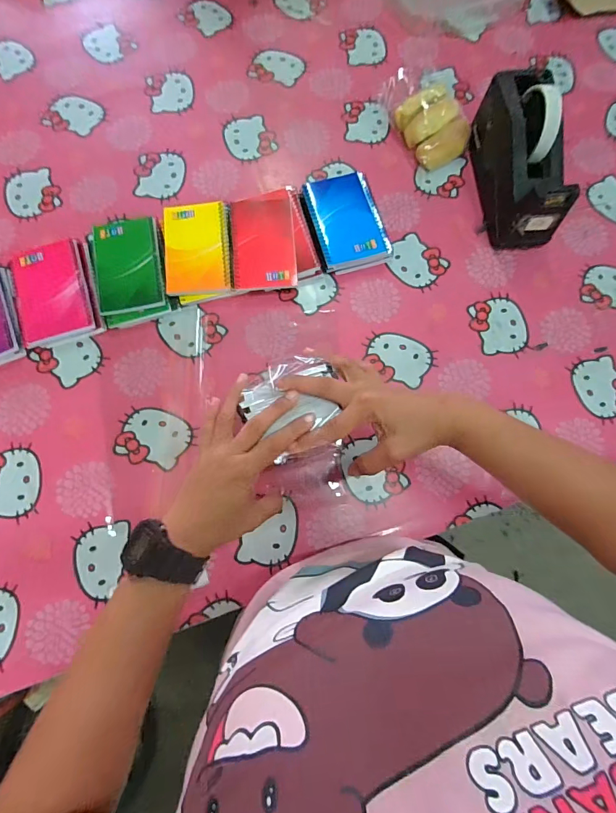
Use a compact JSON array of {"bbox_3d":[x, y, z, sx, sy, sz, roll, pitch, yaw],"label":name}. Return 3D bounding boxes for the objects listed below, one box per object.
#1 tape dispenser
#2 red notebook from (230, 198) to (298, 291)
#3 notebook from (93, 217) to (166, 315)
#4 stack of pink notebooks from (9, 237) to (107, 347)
[{"bbox_3d":[0.285,-0.324,0.512,0.078,0.116,0.202,-5,77,-3],"label":"tape dispenser"},{"bbox_3d":[-0.059,-0.218,0.521,0.082,0.009,0.130,-4,76,-3],"label":"red notebook"},{"bbox_3d":[-0.235,-0.188,0.512,0.084,0.010,0.127,-11,79,-1],"label":"notebook"},{"bbox_3d":[-0.325,-0.149,0.508,0.098,0.018,0.133,-15,77,-5],"label":"stack of pink notebooks"}]

